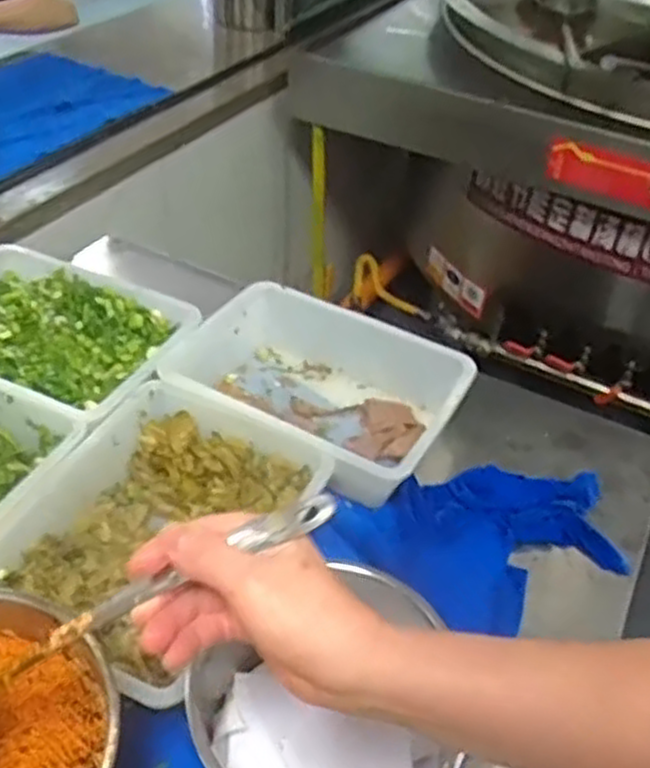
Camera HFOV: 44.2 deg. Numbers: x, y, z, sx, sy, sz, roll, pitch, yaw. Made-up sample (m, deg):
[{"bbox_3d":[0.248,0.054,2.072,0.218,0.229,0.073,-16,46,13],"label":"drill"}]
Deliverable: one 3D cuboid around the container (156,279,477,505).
[{"bbox_3d":[-0.011,0.006,0.827,0.276,0.080,0.200,22,44,18],"label":"container"}]

